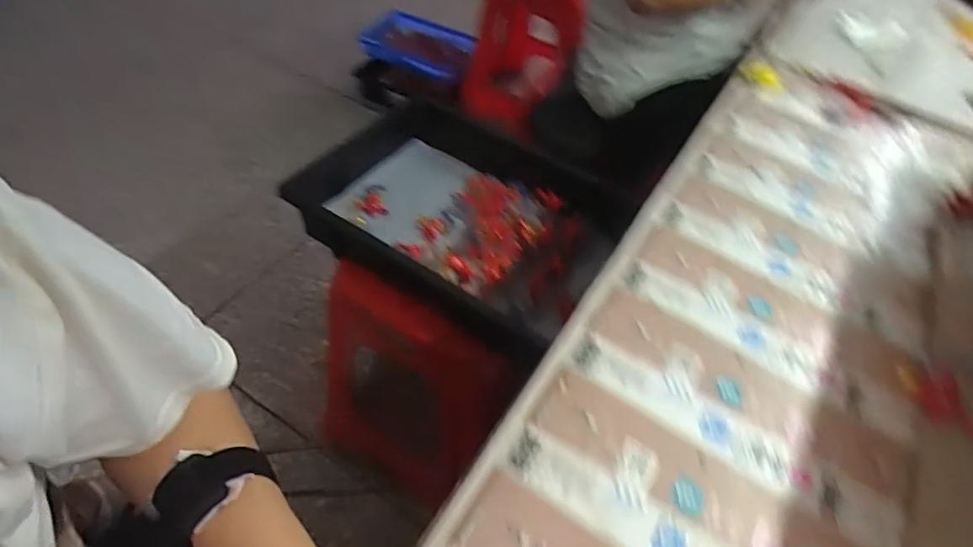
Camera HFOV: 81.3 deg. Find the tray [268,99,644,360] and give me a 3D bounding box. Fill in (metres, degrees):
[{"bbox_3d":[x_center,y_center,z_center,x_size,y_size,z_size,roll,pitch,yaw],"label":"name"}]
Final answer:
[{"bbox_3d":[-0.054,-0.090,0.838,0.411,0.099,0.323,27,52,15],"label":"tray"}]

